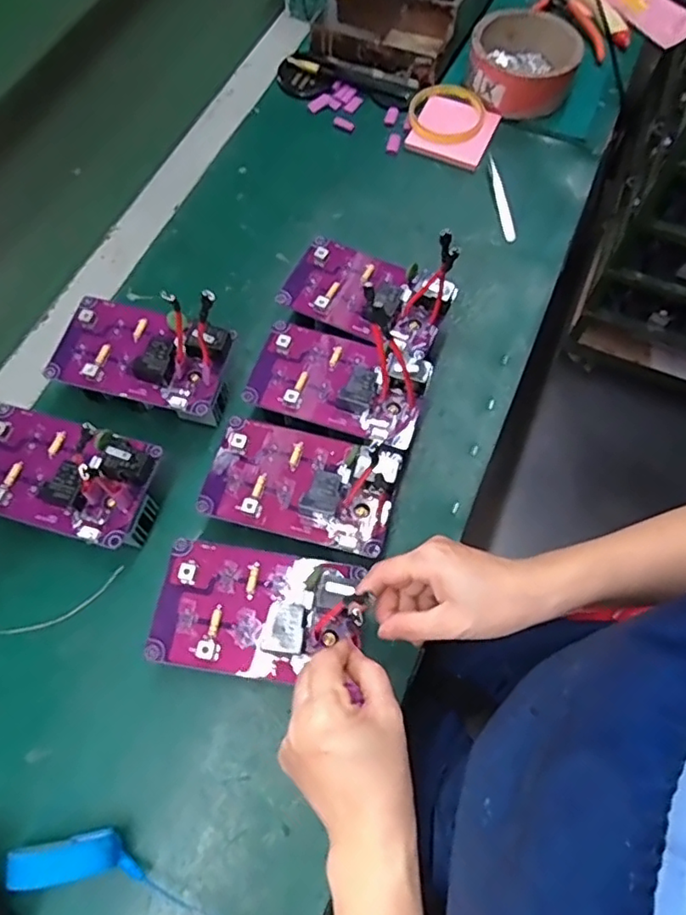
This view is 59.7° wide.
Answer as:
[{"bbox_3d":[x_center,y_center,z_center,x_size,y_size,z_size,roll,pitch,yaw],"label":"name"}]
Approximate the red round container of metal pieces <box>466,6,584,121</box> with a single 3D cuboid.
[{"bbox_3d":[0.207,-0.457,0.692,0.116,0.055,0.120,0,66,0],"label":"red round container of metal pieces"}]

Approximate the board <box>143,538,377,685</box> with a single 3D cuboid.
[{"bbox_3d":[-0.057,0.103,0.403,0.139,0.019,0.081,8,67,3],"label":"board"}]

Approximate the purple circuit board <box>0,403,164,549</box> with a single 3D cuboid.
[{"bbox_3d":[-0.218,0.018,0.468,0.141,0.073,0.087,16,67,6],"label":"purple circuit board"}]

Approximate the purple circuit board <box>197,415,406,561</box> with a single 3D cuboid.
[{"bbox_3d":[-0.031,0.015,0.446,0.139,0.022,0.084,16,67,6],"label":"purple circuit board"}]

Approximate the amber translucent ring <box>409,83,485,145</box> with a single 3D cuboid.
[{"bbox_3d":[0.119,-0.395,0.688,0.085,0.017,0.084,0,66,0],"label":"amber translucent ring"}]

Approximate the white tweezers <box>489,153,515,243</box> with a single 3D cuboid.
[{"bbox_3d":[0.168,-0.279,0.638,0.011,0.007,0.111,-6,67,-3],"label":"white tweezers"}]

